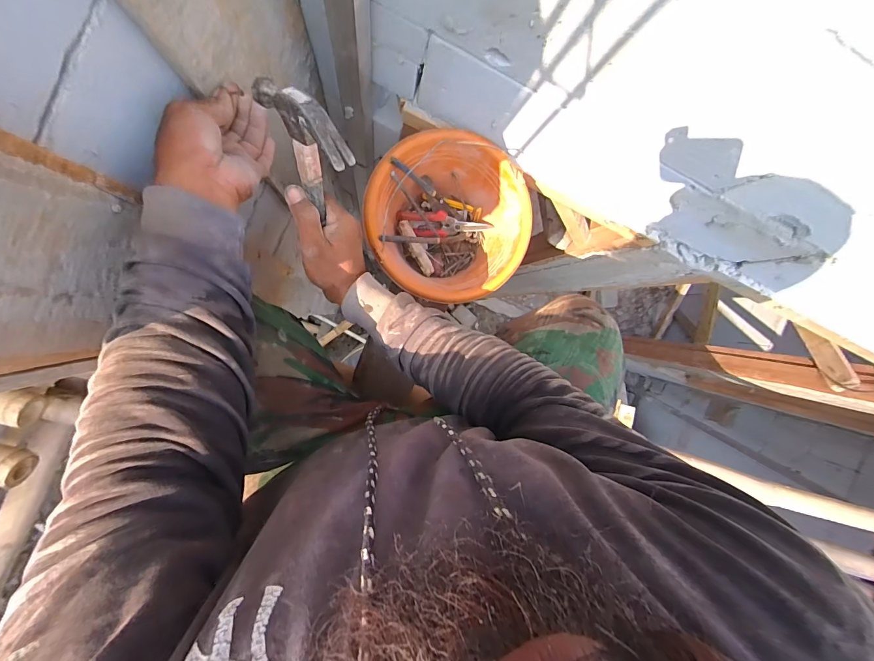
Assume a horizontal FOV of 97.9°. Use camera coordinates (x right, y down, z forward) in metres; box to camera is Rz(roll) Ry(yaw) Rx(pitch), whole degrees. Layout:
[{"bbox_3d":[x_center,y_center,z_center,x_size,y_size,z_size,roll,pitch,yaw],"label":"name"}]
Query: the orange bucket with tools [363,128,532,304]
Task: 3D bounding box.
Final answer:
[{"bbox_3d":[0.009,-0.177,0.647,0.240,0.162,0.243,-1,94,-8],"label":"orange bucket with tools"}]

